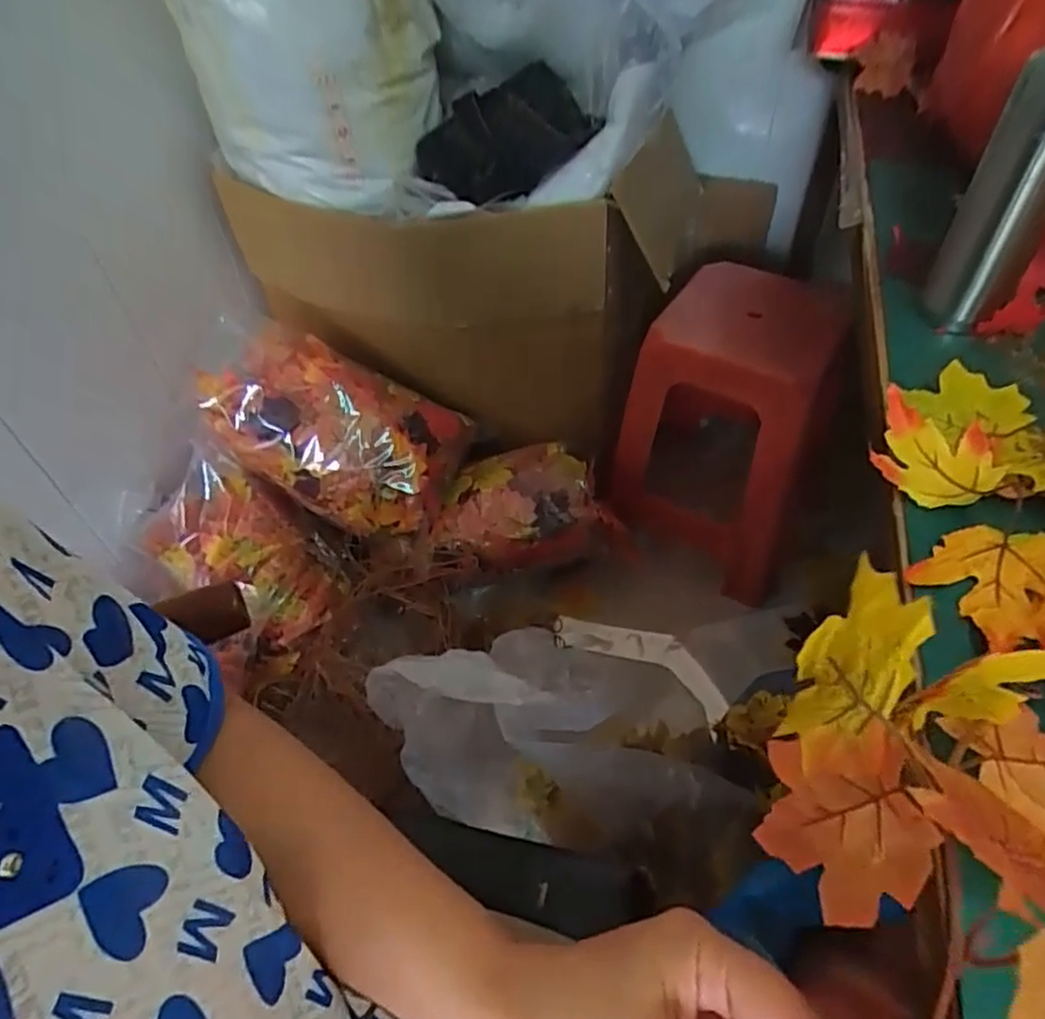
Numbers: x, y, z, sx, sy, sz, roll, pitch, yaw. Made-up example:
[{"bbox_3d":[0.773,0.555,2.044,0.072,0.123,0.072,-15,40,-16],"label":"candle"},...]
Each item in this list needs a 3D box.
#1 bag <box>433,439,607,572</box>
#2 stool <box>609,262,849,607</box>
[{"bbox_3d":[-0.013,-0.007,1.168,0.277,0.134,0.168,-4,48,-1],"label":"bag"},{"bbox_3d":[0.379,-0.140,1.210,0.321,0.462,0.313,27,54,24],"label":"stool"}]

